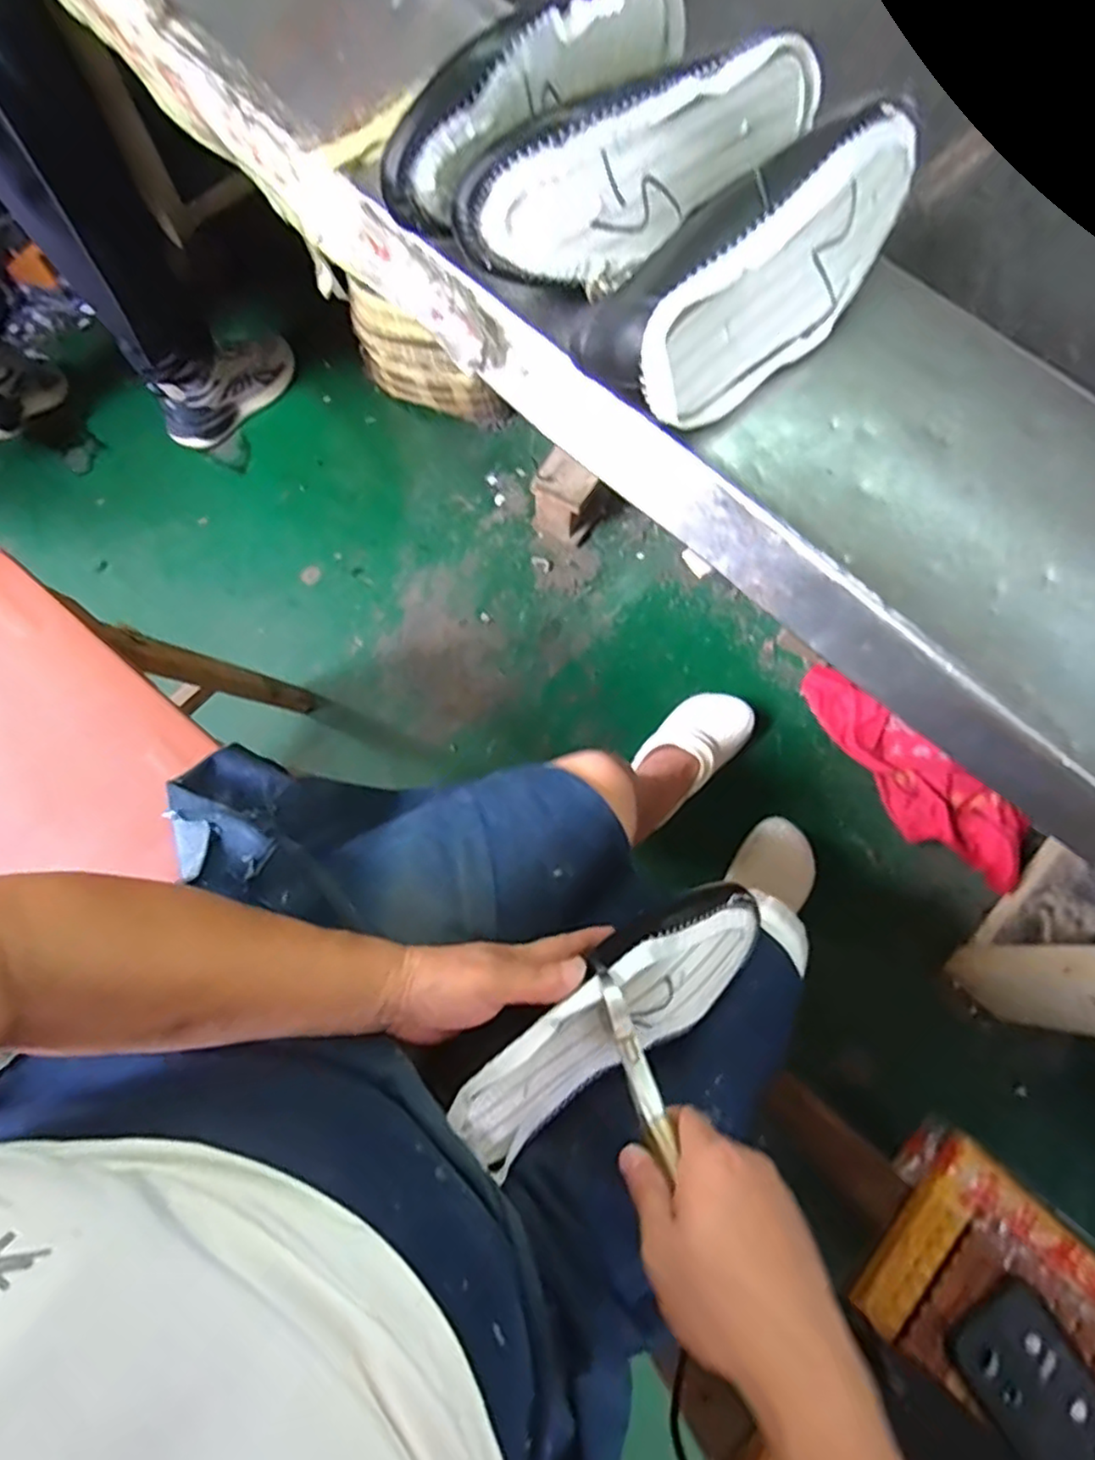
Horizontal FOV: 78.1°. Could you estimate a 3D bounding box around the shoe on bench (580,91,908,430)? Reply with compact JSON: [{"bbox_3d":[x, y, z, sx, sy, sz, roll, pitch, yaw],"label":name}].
[{"bbox_3d":[0.136,-0.288,0.417,0.245,0.090,0.095,-38,77,-11],"label":"shoe on bench"}]

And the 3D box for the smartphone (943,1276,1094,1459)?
[{"bbox_3d":[0.362,0.484,0.464,0.080,0.016,0.175,-35,76,-11],"label":"smartphone"}]

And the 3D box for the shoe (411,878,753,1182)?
[{"bbox_3d":[0.045,0.181,0.436,0.243,0.071,0.078,-31,75,-14],"label":"shoe"}]

